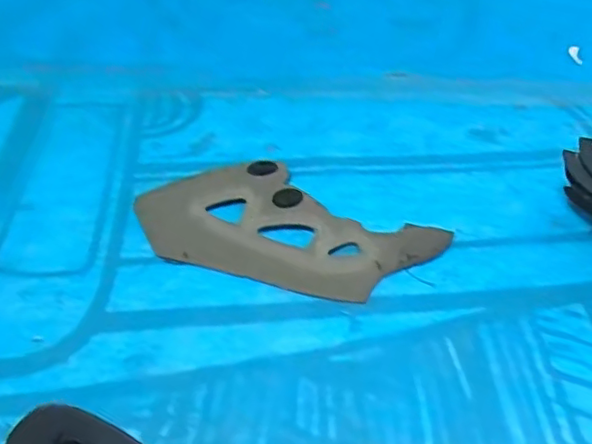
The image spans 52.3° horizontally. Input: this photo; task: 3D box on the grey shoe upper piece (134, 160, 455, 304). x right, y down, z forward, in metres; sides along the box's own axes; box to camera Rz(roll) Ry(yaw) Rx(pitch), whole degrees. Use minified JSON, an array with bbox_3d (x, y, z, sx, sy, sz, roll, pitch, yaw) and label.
[{"bbox_3d":[-0.007,0.002,0.422,0.207,0.010,0.104,16,45,12],"label":"grey shoe upper piece"}]

